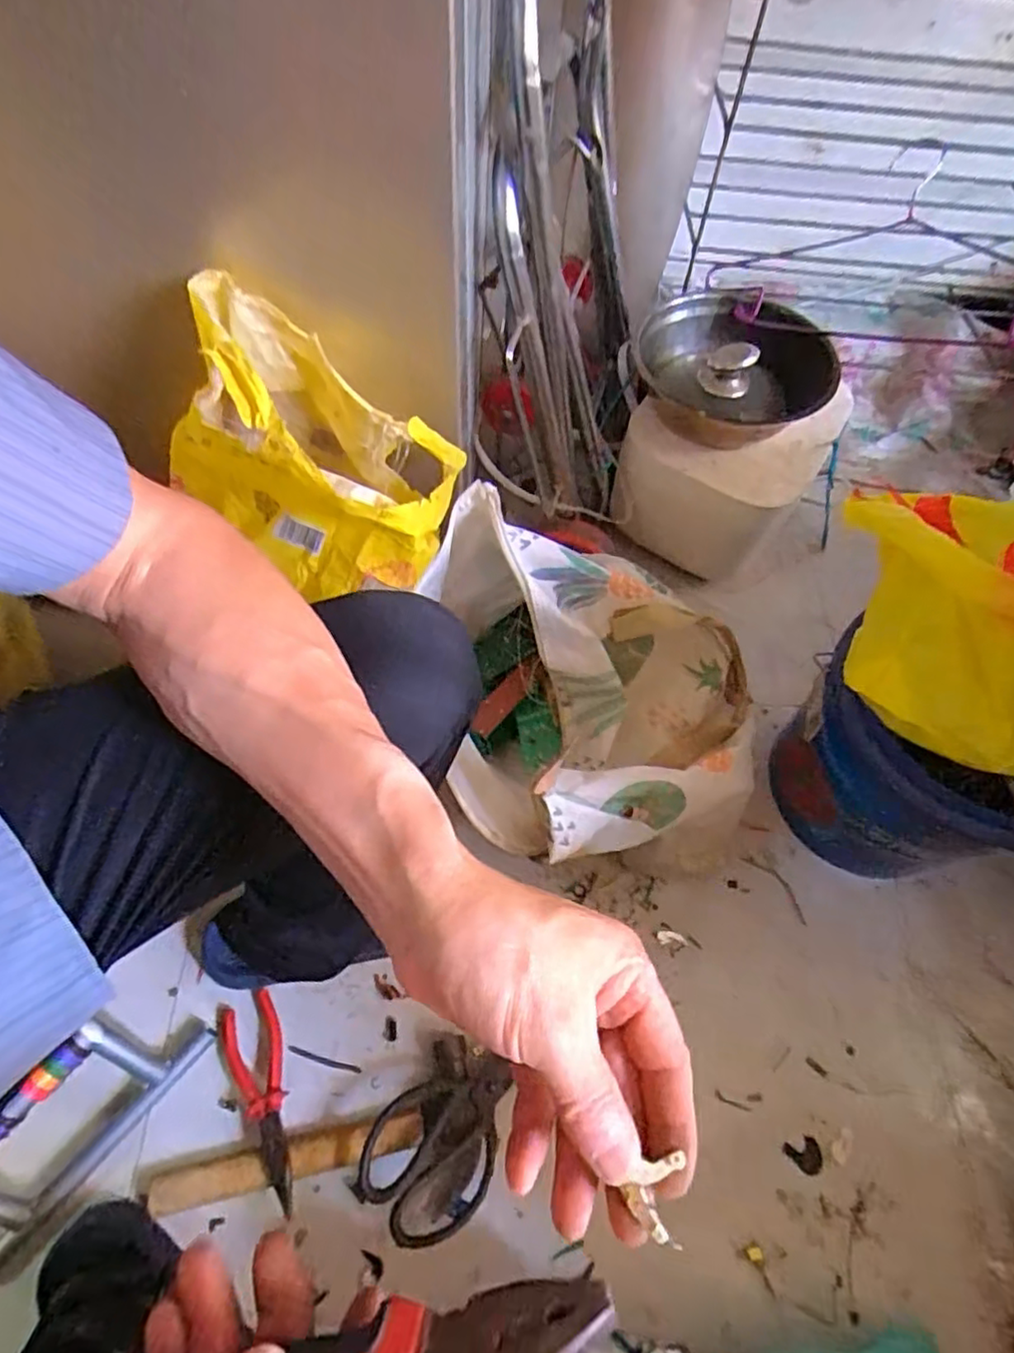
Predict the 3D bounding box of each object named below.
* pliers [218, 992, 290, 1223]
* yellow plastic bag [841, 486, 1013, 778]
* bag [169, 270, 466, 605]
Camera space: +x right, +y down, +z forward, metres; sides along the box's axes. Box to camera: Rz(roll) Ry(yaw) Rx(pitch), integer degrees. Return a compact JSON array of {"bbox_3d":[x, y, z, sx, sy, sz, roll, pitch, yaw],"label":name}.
[{"bbox_3d":[-0.231,0.397,0.627,0.054,0.017,0.188,-23,49,-14],"label":"pliers"},{"bbox_3d":[0.388,-0.067,0.531,0.162,0.158,0.248,1,61,-2],"label":"yellow plastic bag"},{"bbox_3d":[-0.149,-0.183,0.509,0.213,0.149,0.151,16,62,6],"label":"bag"}]

